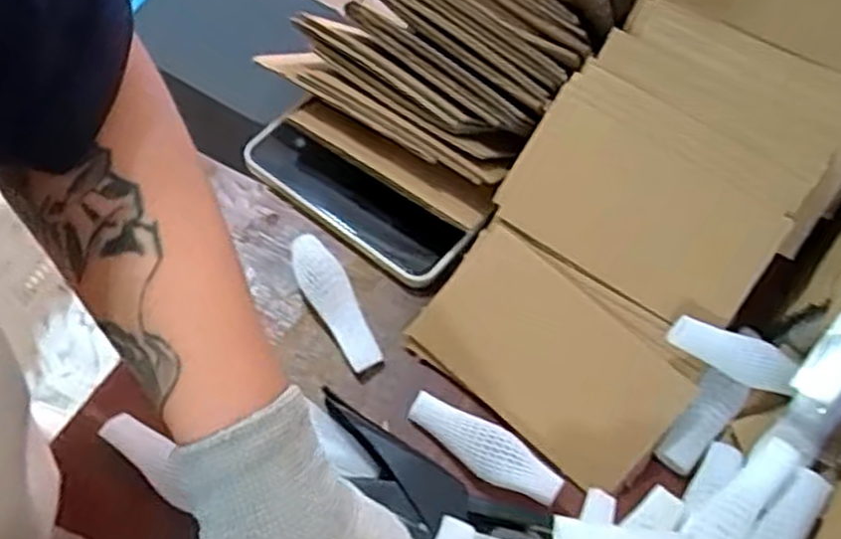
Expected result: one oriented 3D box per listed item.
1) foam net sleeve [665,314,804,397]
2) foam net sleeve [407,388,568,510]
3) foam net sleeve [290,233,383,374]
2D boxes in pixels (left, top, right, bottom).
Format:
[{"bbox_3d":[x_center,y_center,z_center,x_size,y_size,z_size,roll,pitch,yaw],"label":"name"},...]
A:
[{"bbox_3d":[0.166,0.044,0.416,0.079,0.024,0.013,24,20,-9],"label":"foam net sleeve"},{"bbox_3d":[0.033,0.092,0.412,0.086,0.016,0.024,31,64,13],"label":"foam net sleeve"},{"bbox_3d":[-0.051,0.018,0.454,0.026,0.012,0.087,-21,65,-14],"label":"foam net sleeve"}]

